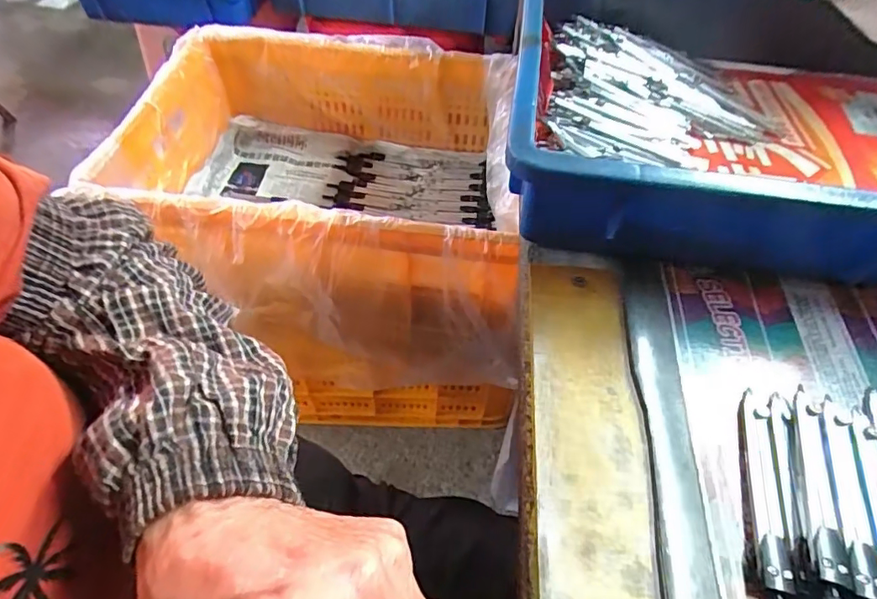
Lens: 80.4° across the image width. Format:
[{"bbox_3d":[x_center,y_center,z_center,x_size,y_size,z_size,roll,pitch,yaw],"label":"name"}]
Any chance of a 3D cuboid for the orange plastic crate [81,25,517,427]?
[{"bbox_3d":[-0.121,-0.132,0.707,0.471,0.257,0.387,7,53,3],"label":"orange plastic crate"}]

